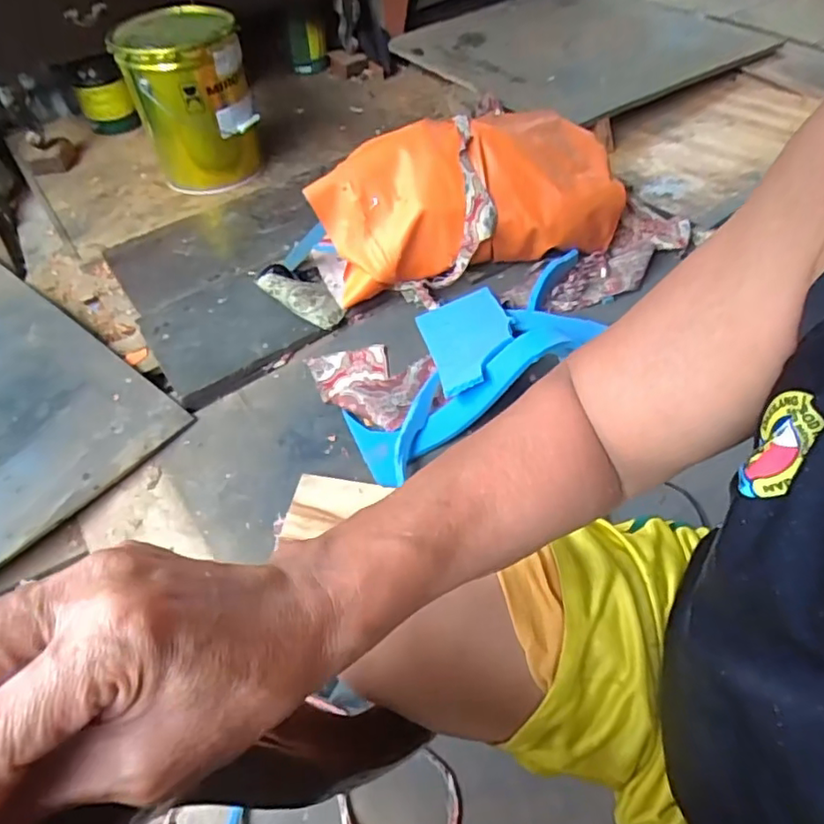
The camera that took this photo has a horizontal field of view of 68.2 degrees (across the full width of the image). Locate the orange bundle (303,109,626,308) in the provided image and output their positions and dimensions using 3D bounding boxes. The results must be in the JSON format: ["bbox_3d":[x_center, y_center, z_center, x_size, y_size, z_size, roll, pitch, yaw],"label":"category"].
[{"bbox_3d":[0.102,-0.393,1.133,0.550,0.208,0.222,-14,53,-11],"label":"orange bundle"}]

